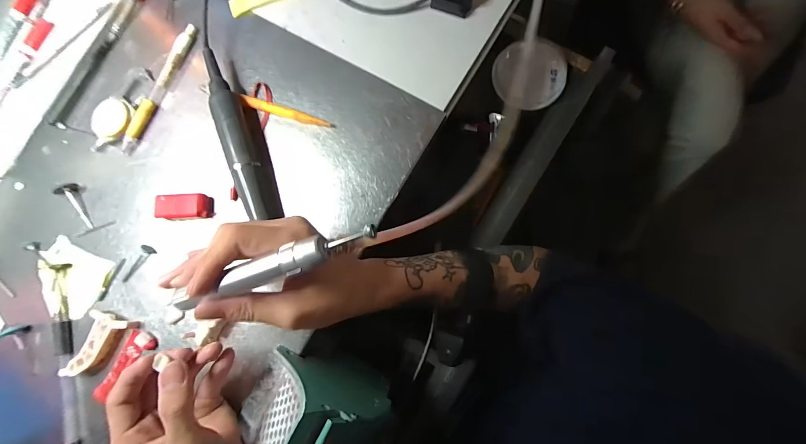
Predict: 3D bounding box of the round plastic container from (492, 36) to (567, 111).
[{"bbox_3d":[0.152,-0.175,0.410,0.091,0.023,0.076,-37,81,1],"label":"round plastic container"}]

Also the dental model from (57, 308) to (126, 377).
[{"bbox_3d":[-0.269,0.104,0.304,0.030,0.016,0.061,36,87,8],"label":"dental model"}]

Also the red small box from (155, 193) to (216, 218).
[{"bbox_3d":[-0.198,-0.014,0.320,0.045,0.020,0.021,-1,83,5],"label":"red small box"}]

